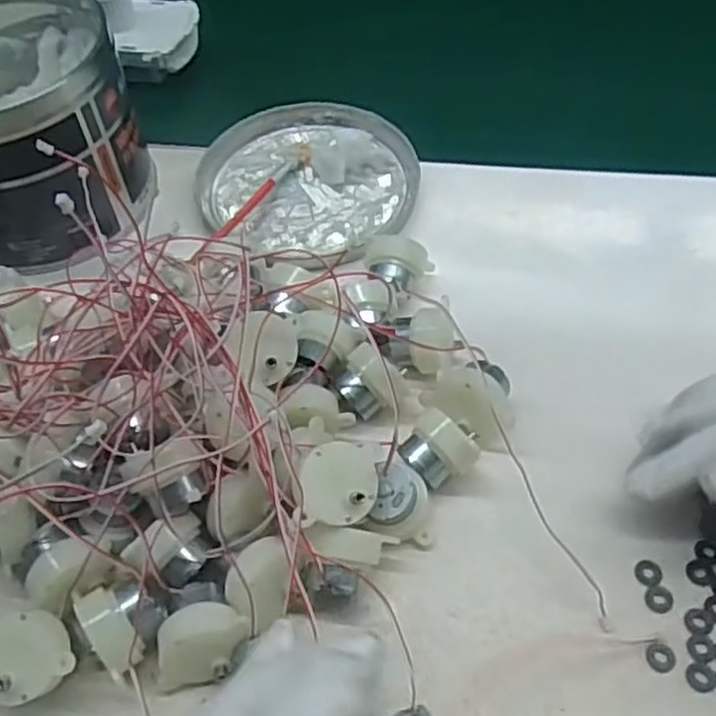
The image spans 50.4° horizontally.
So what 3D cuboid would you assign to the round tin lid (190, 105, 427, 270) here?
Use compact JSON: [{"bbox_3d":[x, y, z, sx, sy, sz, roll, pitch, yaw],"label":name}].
[{"bbox_3d":[-0.030,-0.111,0.459,0.122,0.013,0.127,-1,54,1],"label":"round tin lid"}]

